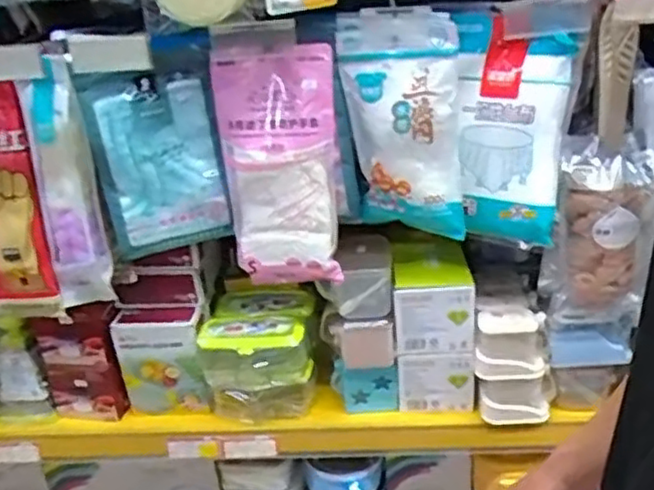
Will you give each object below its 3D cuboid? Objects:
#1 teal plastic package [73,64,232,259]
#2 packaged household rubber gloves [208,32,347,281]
[{"bbox_3d":[-0.224,-0.115,0.941,0.168,0.269,0.040,-19,30,-23],"label":"teal plastic package"},{"bbox_3d":[-0.062,-0.111,0.942,0.154,0.343,0.064,-7,26,-3],"label":"packaged household rubber gloves"}]

